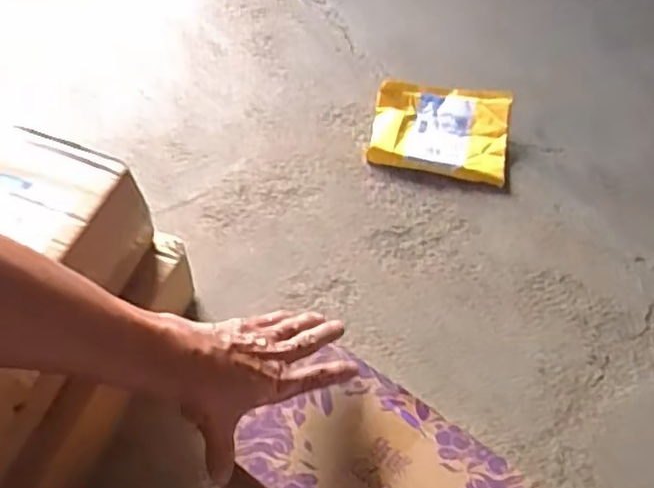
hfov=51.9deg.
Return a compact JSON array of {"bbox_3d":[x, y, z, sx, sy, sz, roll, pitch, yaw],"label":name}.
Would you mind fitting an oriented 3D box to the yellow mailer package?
[{"bbox_3d":[0.148,-0.150,0.880,0.172,0.029,0.141,11,56,4],"label":"yellow mailer package"}]

